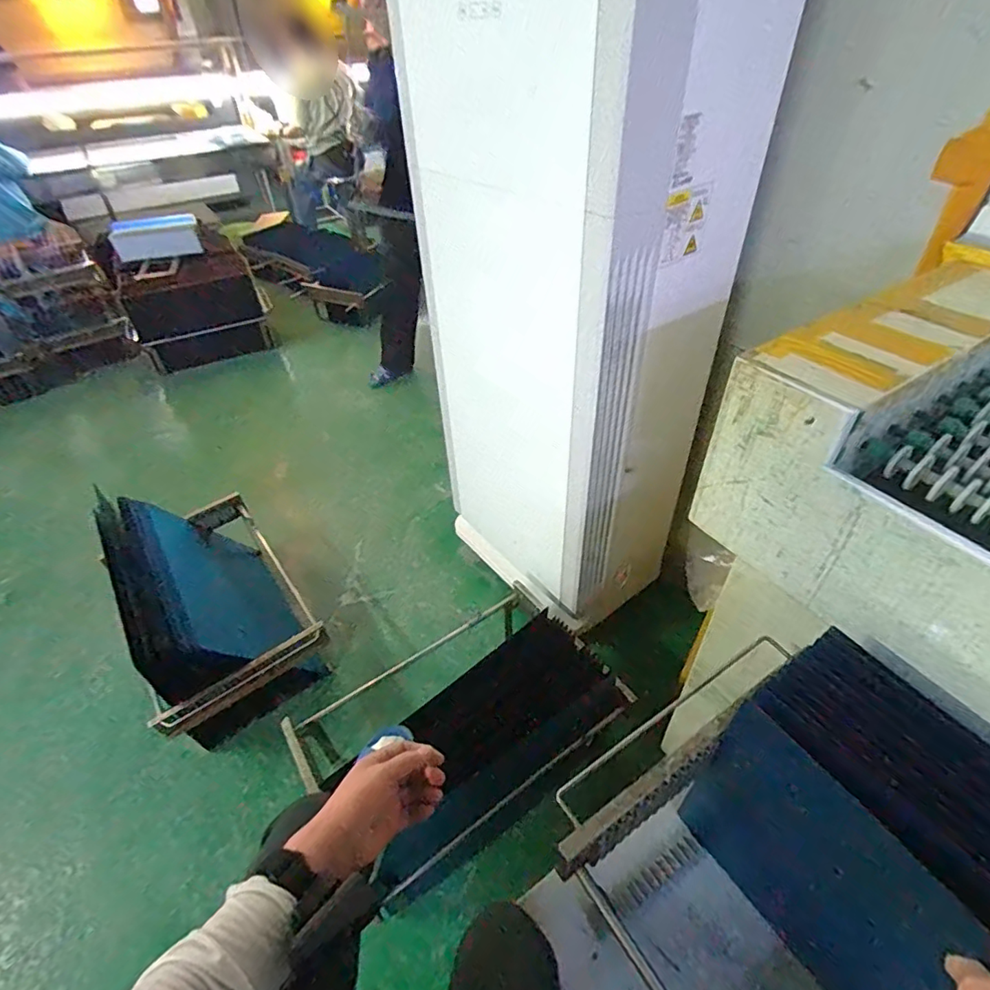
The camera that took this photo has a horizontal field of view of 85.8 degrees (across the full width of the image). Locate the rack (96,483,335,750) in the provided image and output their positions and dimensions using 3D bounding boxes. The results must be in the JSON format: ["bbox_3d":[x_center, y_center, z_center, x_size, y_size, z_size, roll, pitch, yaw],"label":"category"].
[{"bbox_3d":[-0.792,0.269,1.482,0.392,0.430,0.677,-29,49,-25],"label":"rack"}]

